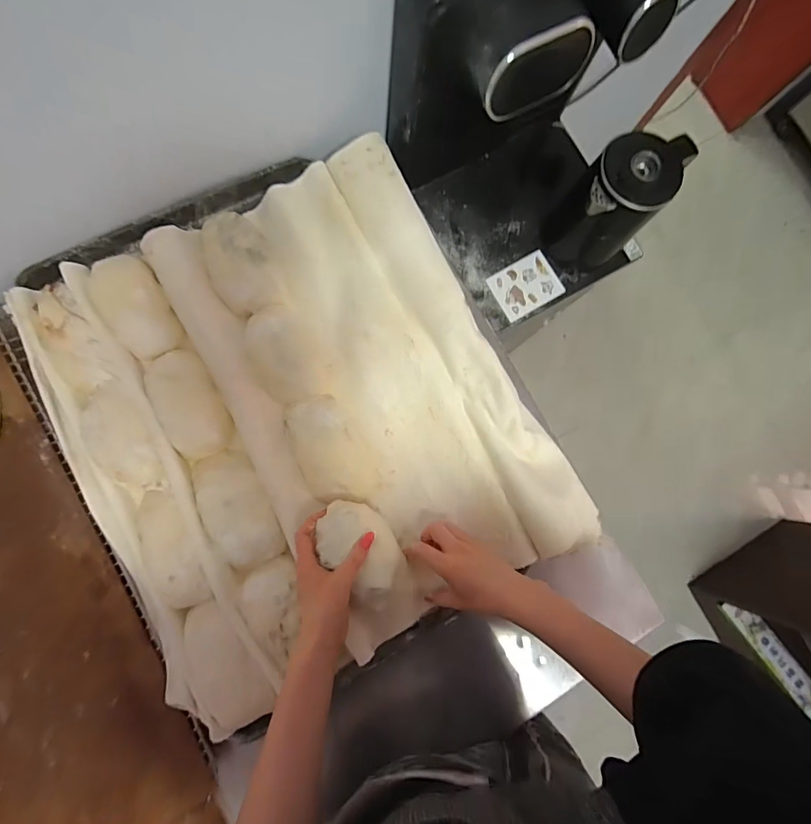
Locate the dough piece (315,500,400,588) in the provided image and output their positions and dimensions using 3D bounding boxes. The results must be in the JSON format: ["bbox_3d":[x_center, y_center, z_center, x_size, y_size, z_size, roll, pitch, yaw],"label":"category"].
[{"bbox_3d":[-0.048,0.142,0.466,0.095,0.031,0.070,28,82,-3],"label":"dough piece"}]

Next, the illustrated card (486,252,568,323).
[{"bbox_3d":[0.197,-0.206,0.701,0.107,0.004,0.083,-31,85,-5],"label":"illustrated card"}]

